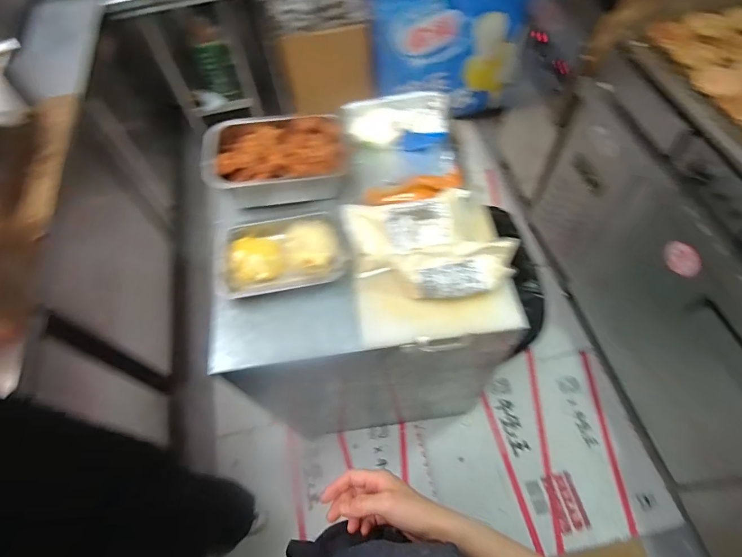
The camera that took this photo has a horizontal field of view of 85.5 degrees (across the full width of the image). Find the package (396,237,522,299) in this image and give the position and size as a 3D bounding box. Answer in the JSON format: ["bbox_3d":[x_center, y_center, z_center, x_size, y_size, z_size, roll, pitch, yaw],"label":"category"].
[{"bbox_3d":[0.170,-0.022,0.786,0.228,0.063,0.102,-7,60,0],"label":"package"}]

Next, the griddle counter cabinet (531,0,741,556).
[{"bbox_3d":[0.947,0.091,0.988,0.474,0.855,1.433,-9,60,-1],"label":"griddle counter cabinet"}]

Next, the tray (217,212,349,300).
[{"bbox_3d":[-0.192,-0.059,0.859,0.267,0.044,0.181,-9,60,-1],"label":"tray"}]

